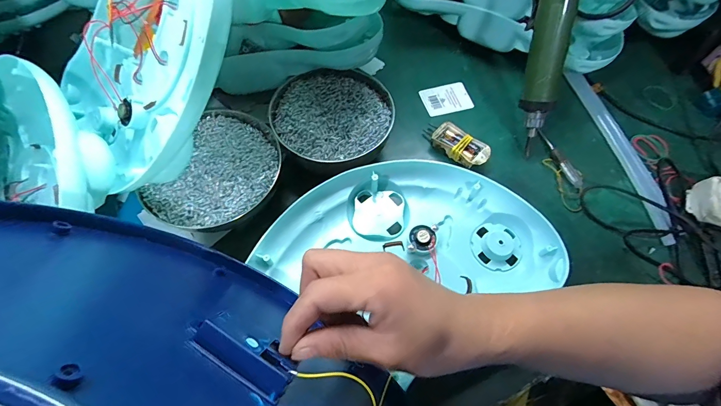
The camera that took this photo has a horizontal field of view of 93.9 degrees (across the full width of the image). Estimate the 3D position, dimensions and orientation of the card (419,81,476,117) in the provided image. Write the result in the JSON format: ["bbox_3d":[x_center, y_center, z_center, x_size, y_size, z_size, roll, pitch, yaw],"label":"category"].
[{"bbox_3d":[0.127,-0.153,0.495,0.069,0.004,0.048,-16,72,-1],"label":"card"}]

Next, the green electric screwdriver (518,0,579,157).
[{"bbox_3d":[0.217,-0.188,0.380,0.033,0.266,0.048,-5,32,-3],"label":"green electric screwdriver"}]

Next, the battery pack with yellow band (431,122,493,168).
[{"bbox_3d":[0.133,-0.077,0.448,0.076,0.019,0.037,38,70,16],"label":"battery pack with yellow band"}]

